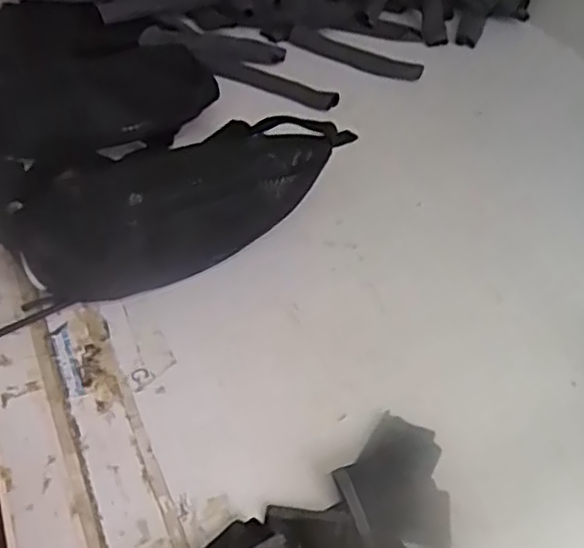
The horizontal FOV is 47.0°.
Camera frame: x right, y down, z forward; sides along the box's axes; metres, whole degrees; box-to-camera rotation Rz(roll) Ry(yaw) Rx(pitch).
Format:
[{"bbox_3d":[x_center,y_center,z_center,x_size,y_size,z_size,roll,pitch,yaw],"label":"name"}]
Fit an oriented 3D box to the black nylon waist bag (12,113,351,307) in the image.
[{"bbox_3d":[-0.098,-0.065,0.580,0.294,0.082,0.118,-25,51,-30],"label":"black nylon waist bag"}]

